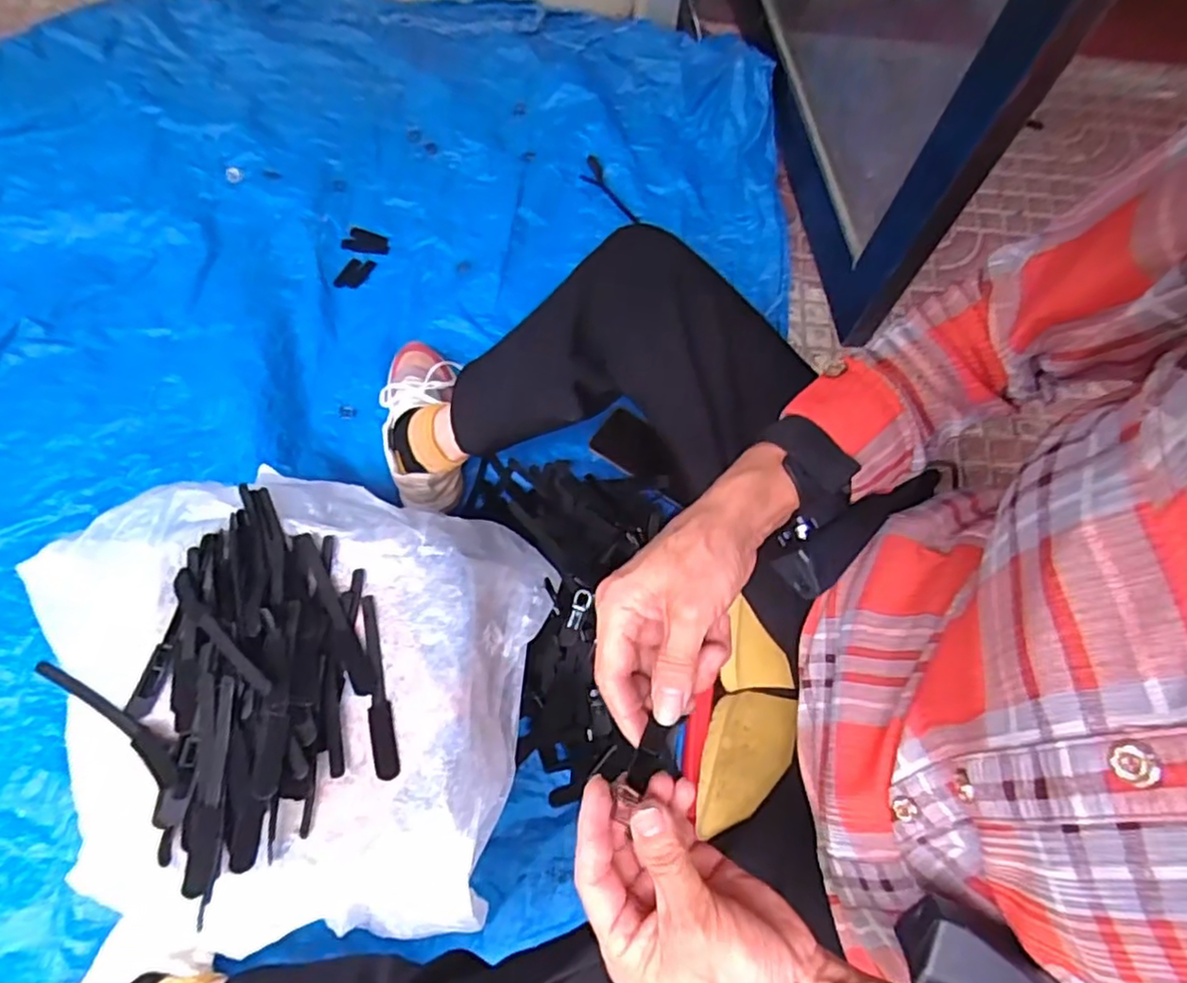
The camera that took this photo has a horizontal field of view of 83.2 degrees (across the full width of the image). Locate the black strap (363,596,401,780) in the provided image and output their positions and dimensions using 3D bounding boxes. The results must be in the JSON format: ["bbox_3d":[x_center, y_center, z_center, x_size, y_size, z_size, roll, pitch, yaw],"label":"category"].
[{"bbox_3d":[-0.174,0.154,0.533,0.018,0.005,0.142,-14,69,-7],"label":"black strap"}]

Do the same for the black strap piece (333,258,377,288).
[{"bbox_3d":[-0.355,-0.323,0.994,0.040,0.010,0.063,27,70,9],"label":"black strap piece"}]

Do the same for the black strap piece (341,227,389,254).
[{"bbox_3d":[-0.344,-0.380,1.014,0.066,0.005,0.044,4,68,-8],"label":"black strap piece"}]

